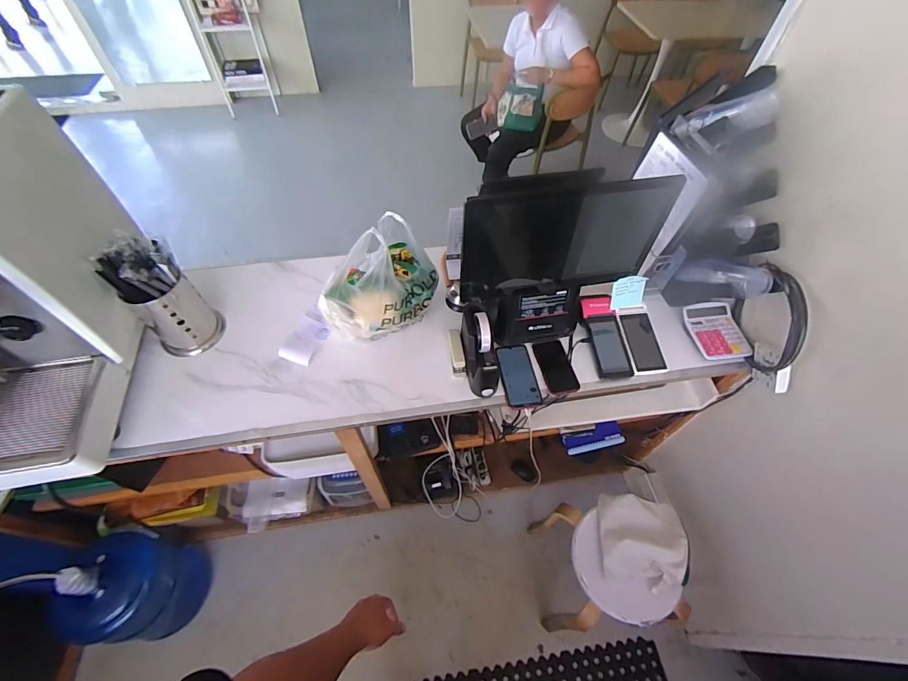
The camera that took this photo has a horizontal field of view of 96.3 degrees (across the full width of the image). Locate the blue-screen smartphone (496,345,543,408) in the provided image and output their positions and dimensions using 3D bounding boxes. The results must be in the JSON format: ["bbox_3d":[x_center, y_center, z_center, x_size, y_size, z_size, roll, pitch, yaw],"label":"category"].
[{"bbox_3d":[0.146,0.077,0.914,0.077,0.010,0.155,-5,56,-5],"label":"blue-screen smartphone"}]

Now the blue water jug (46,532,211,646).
[{"bbox_3d":[-0.929,0.713,1.175,0.269,0.433,0.273,2,56,0],"label":"blue water jug"}]

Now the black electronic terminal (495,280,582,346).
[{"bbox_3d":[0.195,-0.055,0.918,0.195,0.148,0.074,0,56,-2],"label":"black electronic terminal"}]

